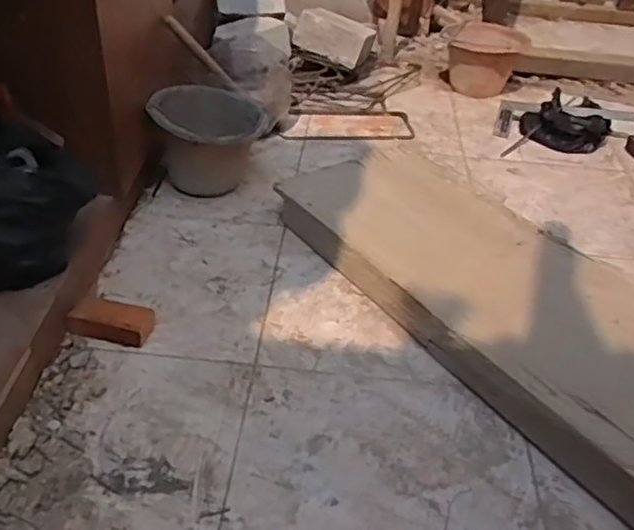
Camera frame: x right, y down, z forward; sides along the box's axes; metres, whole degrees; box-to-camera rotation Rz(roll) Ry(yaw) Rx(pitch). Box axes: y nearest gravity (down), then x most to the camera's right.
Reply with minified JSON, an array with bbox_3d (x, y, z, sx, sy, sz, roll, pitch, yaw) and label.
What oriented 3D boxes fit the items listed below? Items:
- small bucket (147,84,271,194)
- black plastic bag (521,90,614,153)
[{"bbox_3d":[-0.224,-0.256,1.403,0.232,0.192,0.222,3,36,-2],"label":"small bucket"},{"bbox_3d":[0.645,-0.368,1.757,0.160,0.081,0.211,-27,46,-35],"label":"black plastic bag"}]

